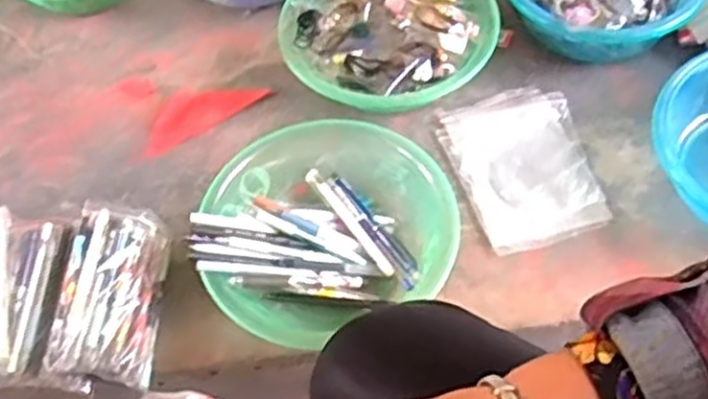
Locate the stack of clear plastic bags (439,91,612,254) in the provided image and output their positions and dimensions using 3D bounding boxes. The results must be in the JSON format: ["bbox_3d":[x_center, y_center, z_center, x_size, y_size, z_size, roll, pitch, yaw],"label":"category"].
[{"bbox_3d":[0.176,-0.036,0.791,0.137,0.024,0.193,-14,61,-4],"label":"stack of clear plastic bags"}]

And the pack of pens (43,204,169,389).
[{"bbox_3d":[-0.223,0.090,0.711,0.079,0.077,0.163,-1,56,5],"label":"pack of pens"}]

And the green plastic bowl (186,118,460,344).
[{"bbox_3d":[-0.033,0.025,0.726,0.231,0.083,0.215,-2,56,3],"label":"green plastic bowl"}]

